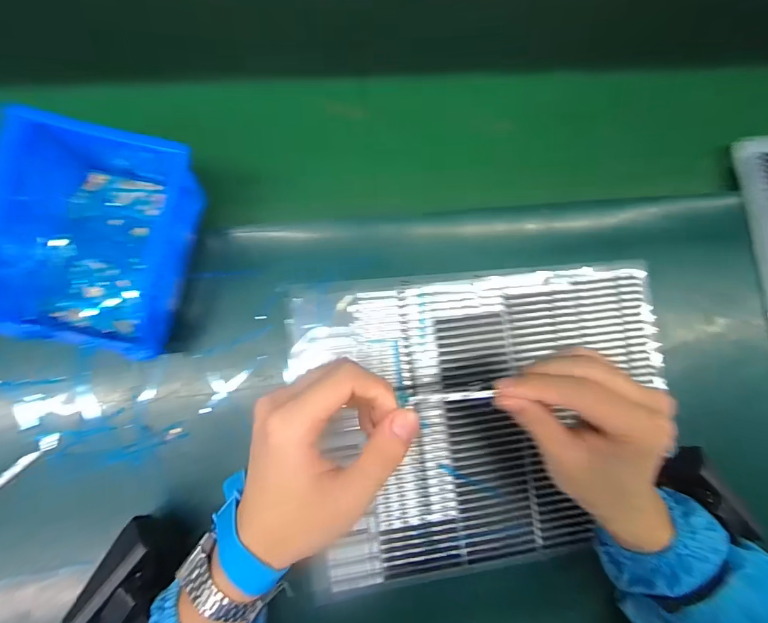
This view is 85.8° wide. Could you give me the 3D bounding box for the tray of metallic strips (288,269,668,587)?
[{"bbox_3d":[0.088,0.081,0.337,0.302,0.011,0.227,-6,85,-7],"label":"tray of metallic strips"}]

